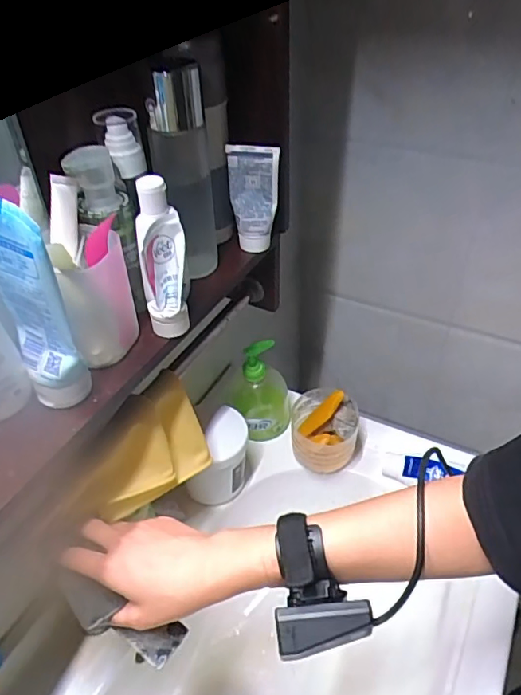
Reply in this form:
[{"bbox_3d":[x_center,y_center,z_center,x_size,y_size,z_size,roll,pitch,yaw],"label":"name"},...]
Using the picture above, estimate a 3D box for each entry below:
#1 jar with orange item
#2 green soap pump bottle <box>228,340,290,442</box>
[{"bbox_3d":[0.087,0.108,0.714,0.087,0.124,0.088,-1,41,1],"label":"jar with orange item"},{"bbox_3d":[-0.002,0.063,0.737,0.086,0.163,0.068,-2,41,-1],"label":"green soap pump bottle"}]

